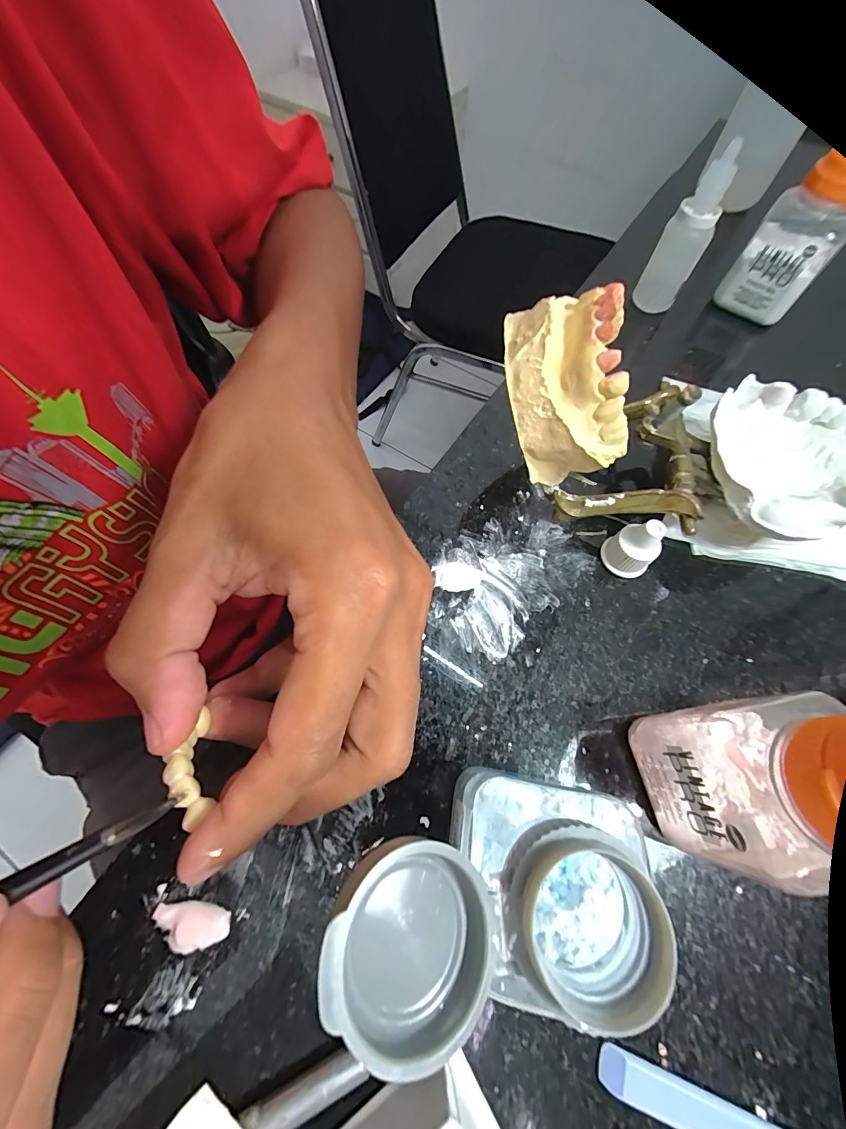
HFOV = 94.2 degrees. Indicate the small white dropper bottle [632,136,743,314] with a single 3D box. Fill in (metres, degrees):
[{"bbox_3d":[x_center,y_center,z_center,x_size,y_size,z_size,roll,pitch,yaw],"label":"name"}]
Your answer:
[{"bbox_3d":[0.149,-0.186,0.225,0.024,0.070,0.029,26,67,11],"label":"small white dropper bottle"}]

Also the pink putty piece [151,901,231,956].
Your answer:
[{"bbox_3d":[-0.070,0.109,0.118,0.022,0.004,0.012,-4,65,-3],"label":"pink putty piece"}]

